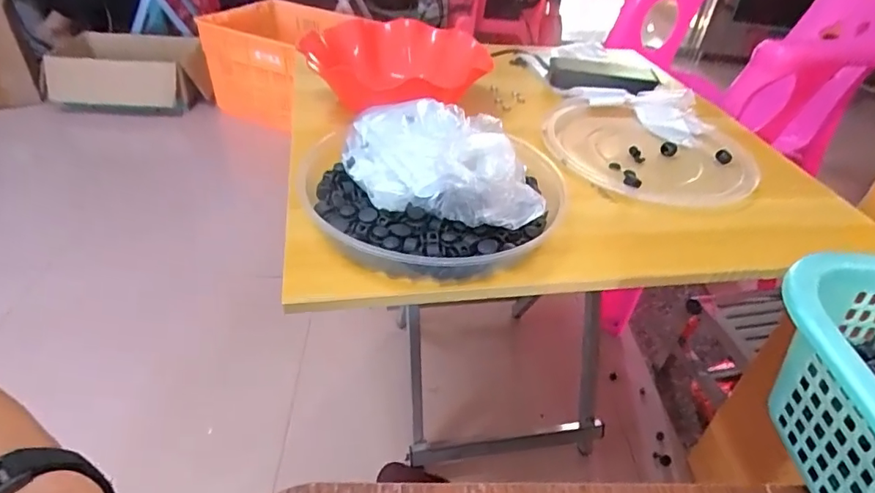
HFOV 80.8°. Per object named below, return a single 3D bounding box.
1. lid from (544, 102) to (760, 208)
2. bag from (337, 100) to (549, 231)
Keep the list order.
[{"bbox_3d":[0.238,-0.108,0.595,0.234,0.023,0.198,25,43,24],"label":"lid"},{"bbox_3d":[-0.001,-0.077,0.446,0.117,0.082,0.185,-21,45,-29],"label":"bag"}]

